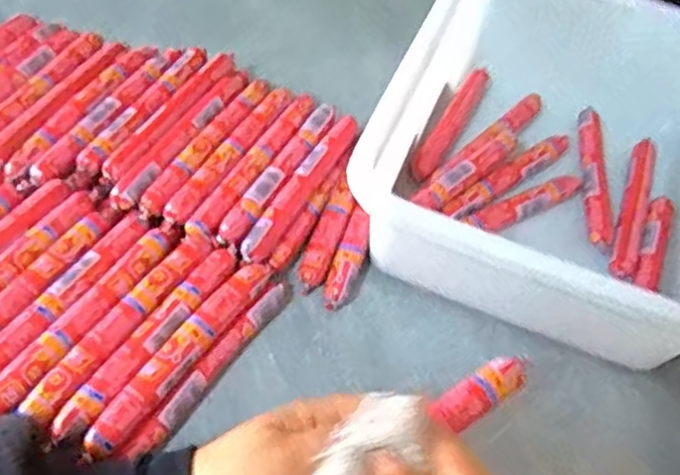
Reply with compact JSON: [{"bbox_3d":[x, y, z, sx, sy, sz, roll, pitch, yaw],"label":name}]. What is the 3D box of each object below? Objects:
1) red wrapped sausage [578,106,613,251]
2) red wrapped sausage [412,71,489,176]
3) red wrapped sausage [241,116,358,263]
[{"bbox_3d":[0.205,-0.053,0.540,0.019,0.013,0.149,10,51,0],"label":"red wrapped sausage"},{"bbox_3d":[0.095,-0.099,0.562,0.019,0.016,0.134,26,53,13],"label":"red wrapped sausage"},{"bbox_3d":[-0.026,-0.036,0.489,0.017,0.021,0.153,26,53,13],"label":"red wrapped sausage"}]

